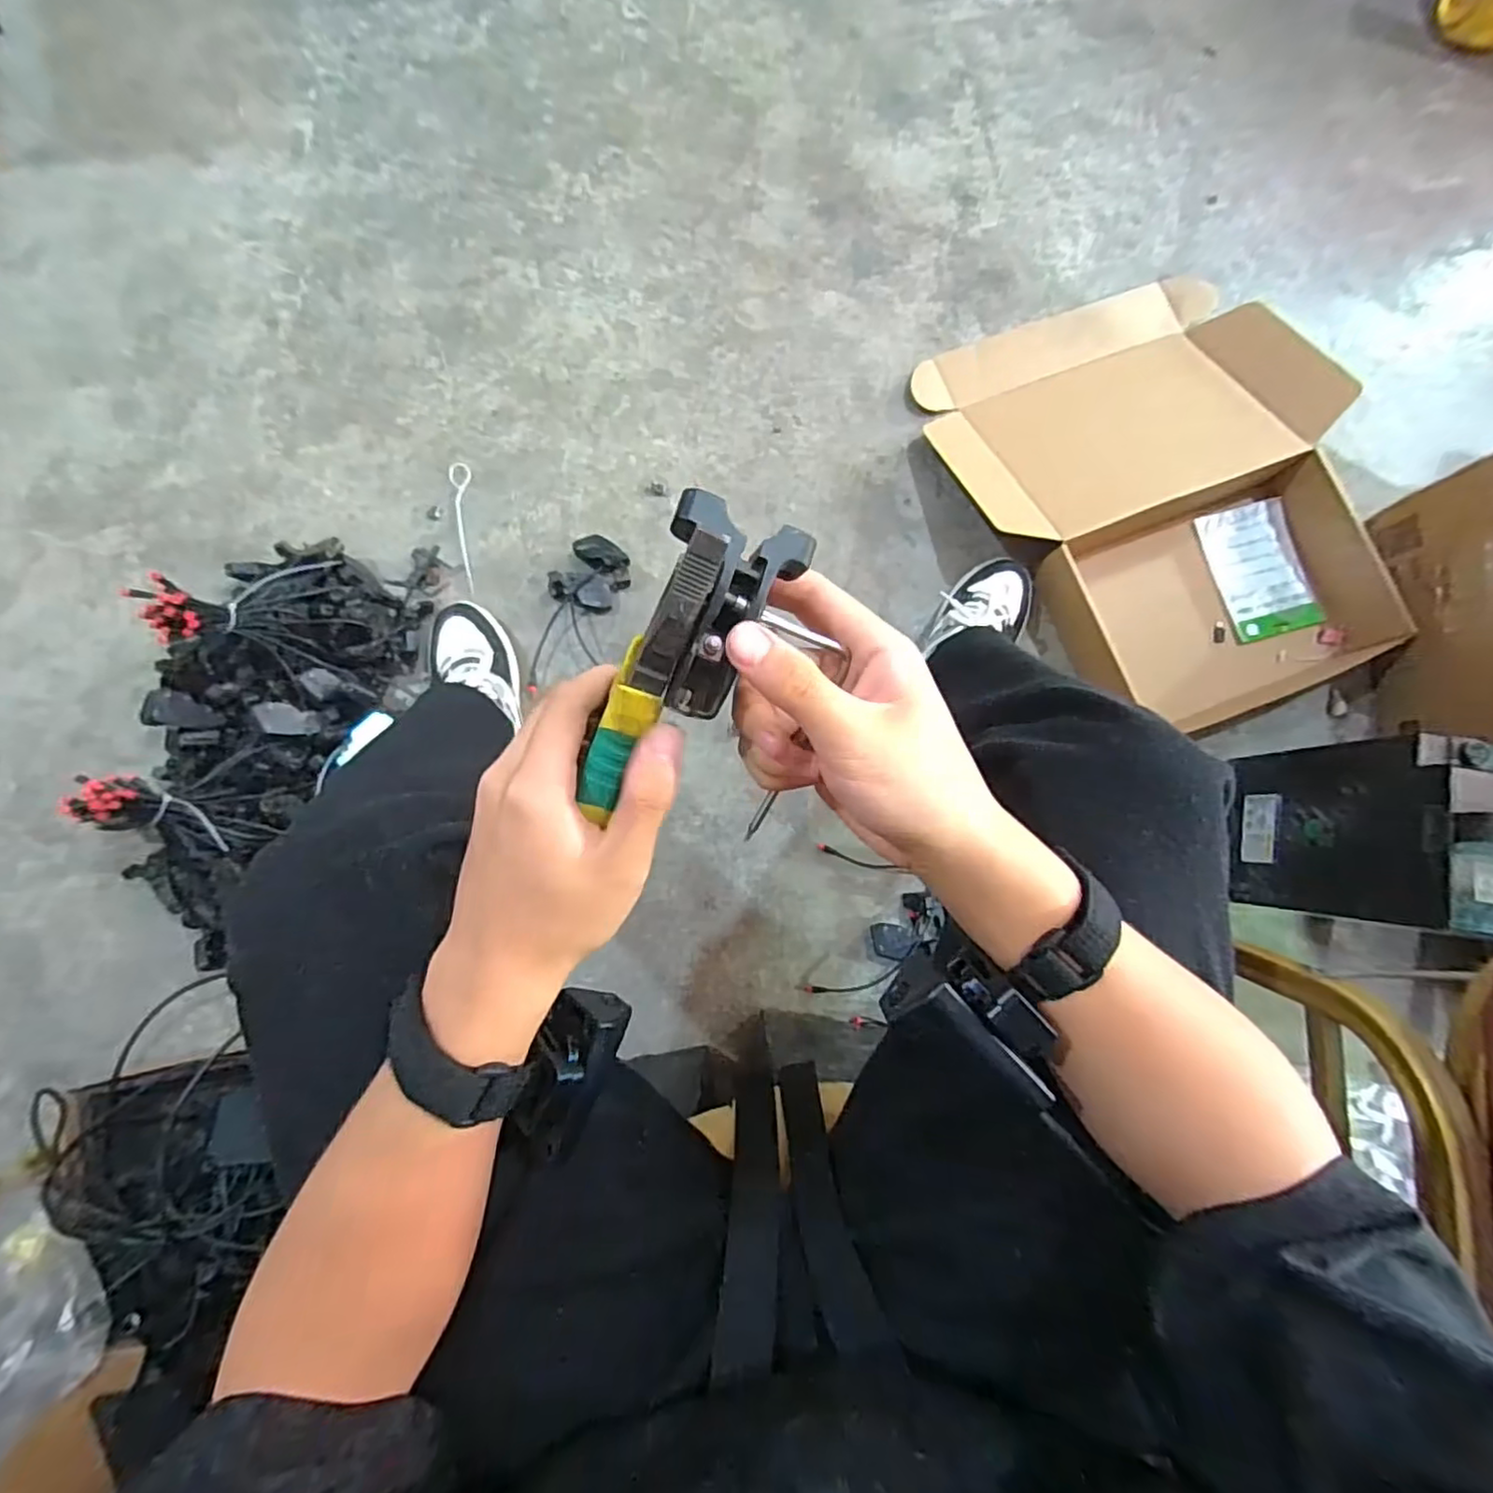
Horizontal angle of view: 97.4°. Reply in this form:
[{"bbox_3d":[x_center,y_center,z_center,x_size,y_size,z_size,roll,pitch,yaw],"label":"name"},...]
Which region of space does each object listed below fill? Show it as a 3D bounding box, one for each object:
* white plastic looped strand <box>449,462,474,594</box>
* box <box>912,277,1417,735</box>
[{"bbox_3d":[-0.368,-0.293,0.870,0.029,0.004,0.182,-12,84,-3],"label":"white plastic looped strand"},{"bbox_3d":[0.544,-0.335,0.859,0.456,0.107,0.594,-24,83,-4],"label":"box"}]

